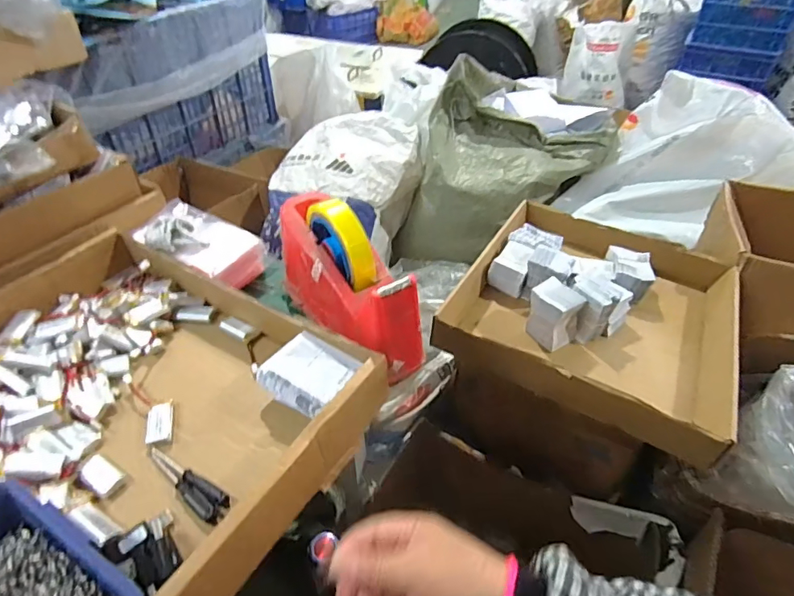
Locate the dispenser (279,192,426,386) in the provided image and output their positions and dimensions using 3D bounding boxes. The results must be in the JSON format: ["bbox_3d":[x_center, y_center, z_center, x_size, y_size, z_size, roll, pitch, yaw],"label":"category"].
[{"bbox_3d":[-0.055,-0.022,0.467,0.062,0.108,0.201,-27,48,-26],"label":"dispenser"}]

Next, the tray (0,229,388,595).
[{"bbox_3d":[-0.253,0.100,0.395,0.388,0.062,0.362,22,46,23],"label":"tray"}]

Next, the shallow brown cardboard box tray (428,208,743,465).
[{"bbox_3d":[0.303,0.009,0.726,0.365,0.086,0.392,20,46,21],"label":"shallow brown cardboard box tray"}]

